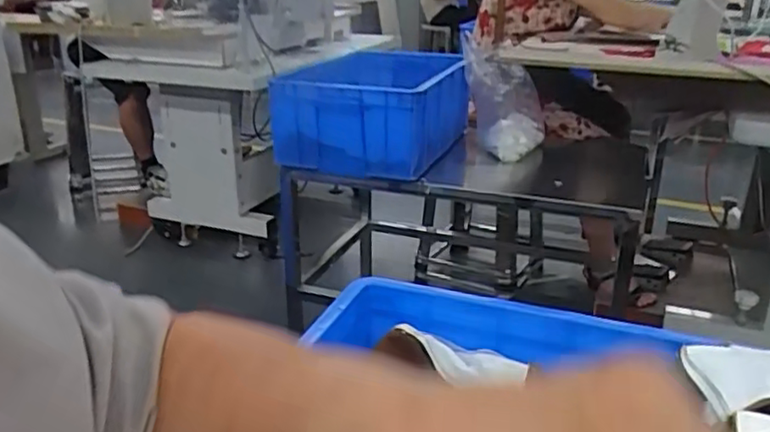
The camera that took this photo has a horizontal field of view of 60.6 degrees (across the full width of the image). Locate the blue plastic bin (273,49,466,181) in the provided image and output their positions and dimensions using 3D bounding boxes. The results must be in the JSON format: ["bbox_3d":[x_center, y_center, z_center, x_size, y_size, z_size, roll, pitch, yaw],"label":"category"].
[{"bbox_3d":[-0.010,-0.258,1.602,0.356,0.214,0.526,10,23,21],"label":"blue plastic bin"}]

